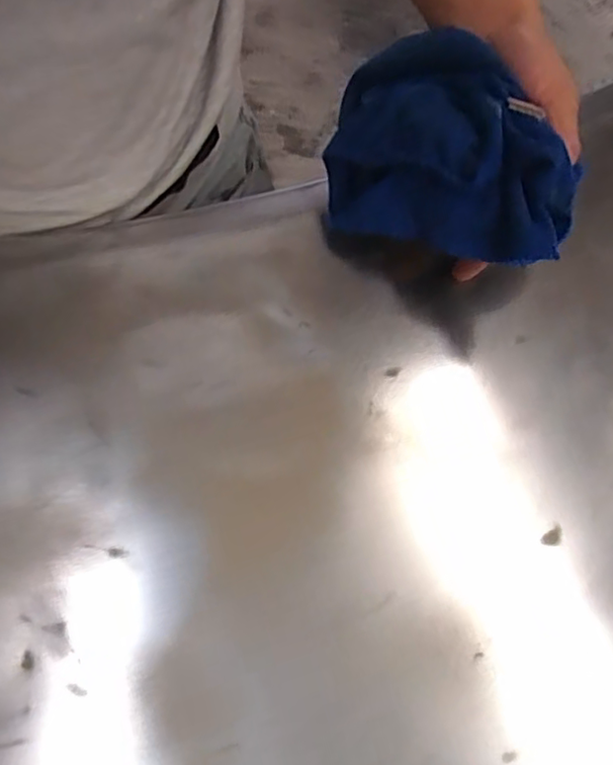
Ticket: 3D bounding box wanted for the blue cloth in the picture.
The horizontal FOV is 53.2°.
[{"bbox_3d":[0.082,-0.142,0.369,0.157,0.073,0.120,29,76,7],"label":"blue cloth"}]

